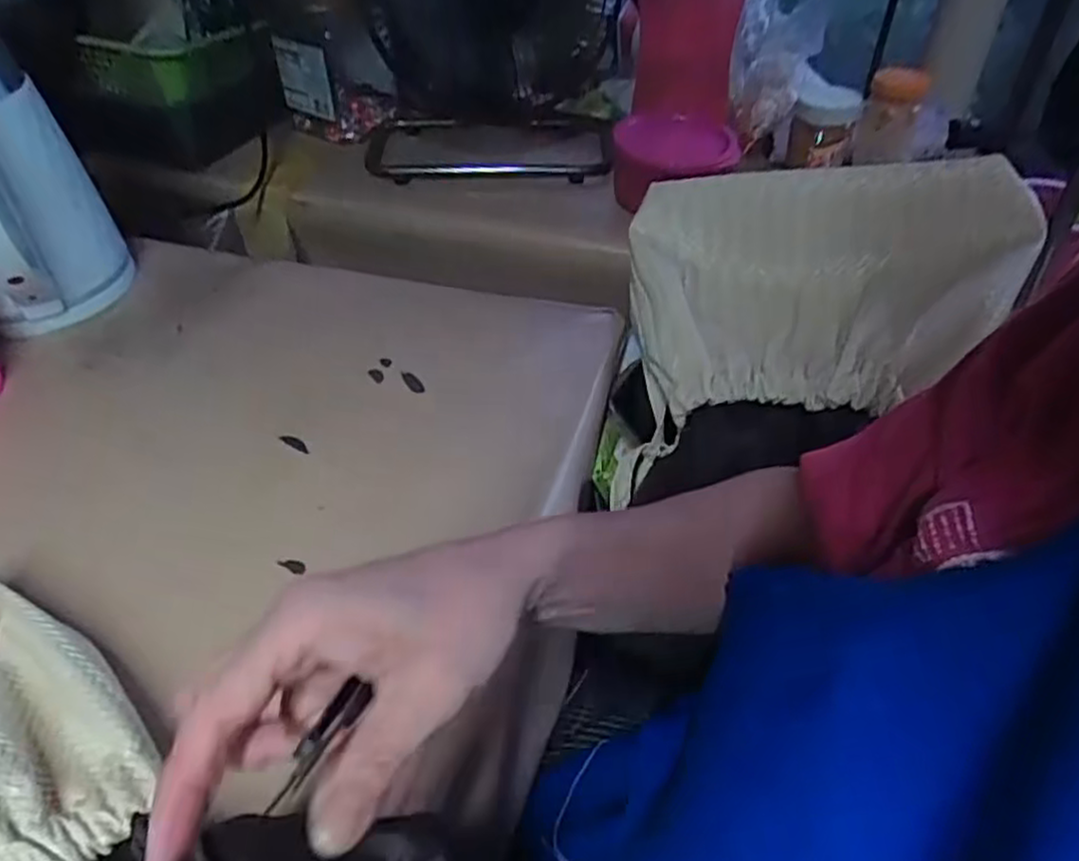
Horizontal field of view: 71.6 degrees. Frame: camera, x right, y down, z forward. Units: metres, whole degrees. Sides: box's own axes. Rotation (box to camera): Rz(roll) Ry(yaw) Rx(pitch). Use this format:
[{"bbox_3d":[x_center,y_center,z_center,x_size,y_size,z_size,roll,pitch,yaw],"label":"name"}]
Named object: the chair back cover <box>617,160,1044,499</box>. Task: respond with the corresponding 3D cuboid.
[{"bbox_3d":[0.212,-0.074,0.583,0.291,0.100,0.258,4,65,21],"label":"chair back cover"}]

